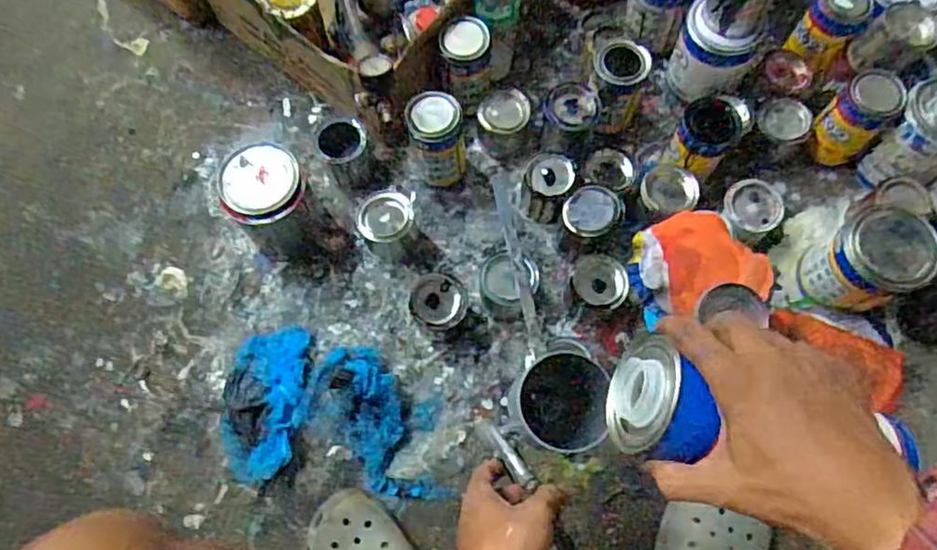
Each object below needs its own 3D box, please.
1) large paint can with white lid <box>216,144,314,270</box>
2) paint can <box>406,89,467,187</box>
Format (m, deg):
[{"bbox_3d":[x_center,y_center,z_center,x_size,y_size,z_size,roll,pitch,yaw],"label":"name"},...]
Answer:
[{"bbox_3d":[-0.252,-0.085,0.805,0.095,0.148,0.098,0,71,0],"label":"large paint can with white lid"},{"bbox_3d":[-0.040,-0.176,0.834,0.077,0.146,0.065,0,71,-1],"label":"paint can"}]

